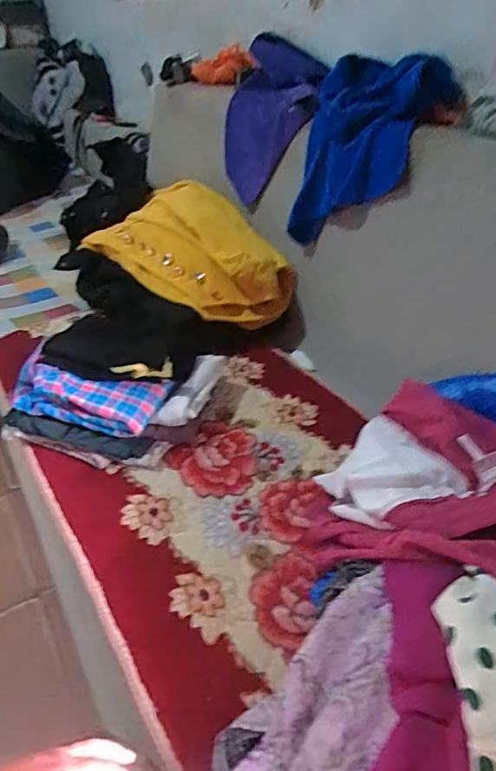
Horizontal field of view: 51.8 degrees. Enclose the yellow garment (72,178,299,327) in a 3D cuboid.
[{"bbox_3d":[-0.128,-0.285,1.062,0.212,0.162,0.487,-23,42,-29],"label":"yellow garment"}]

